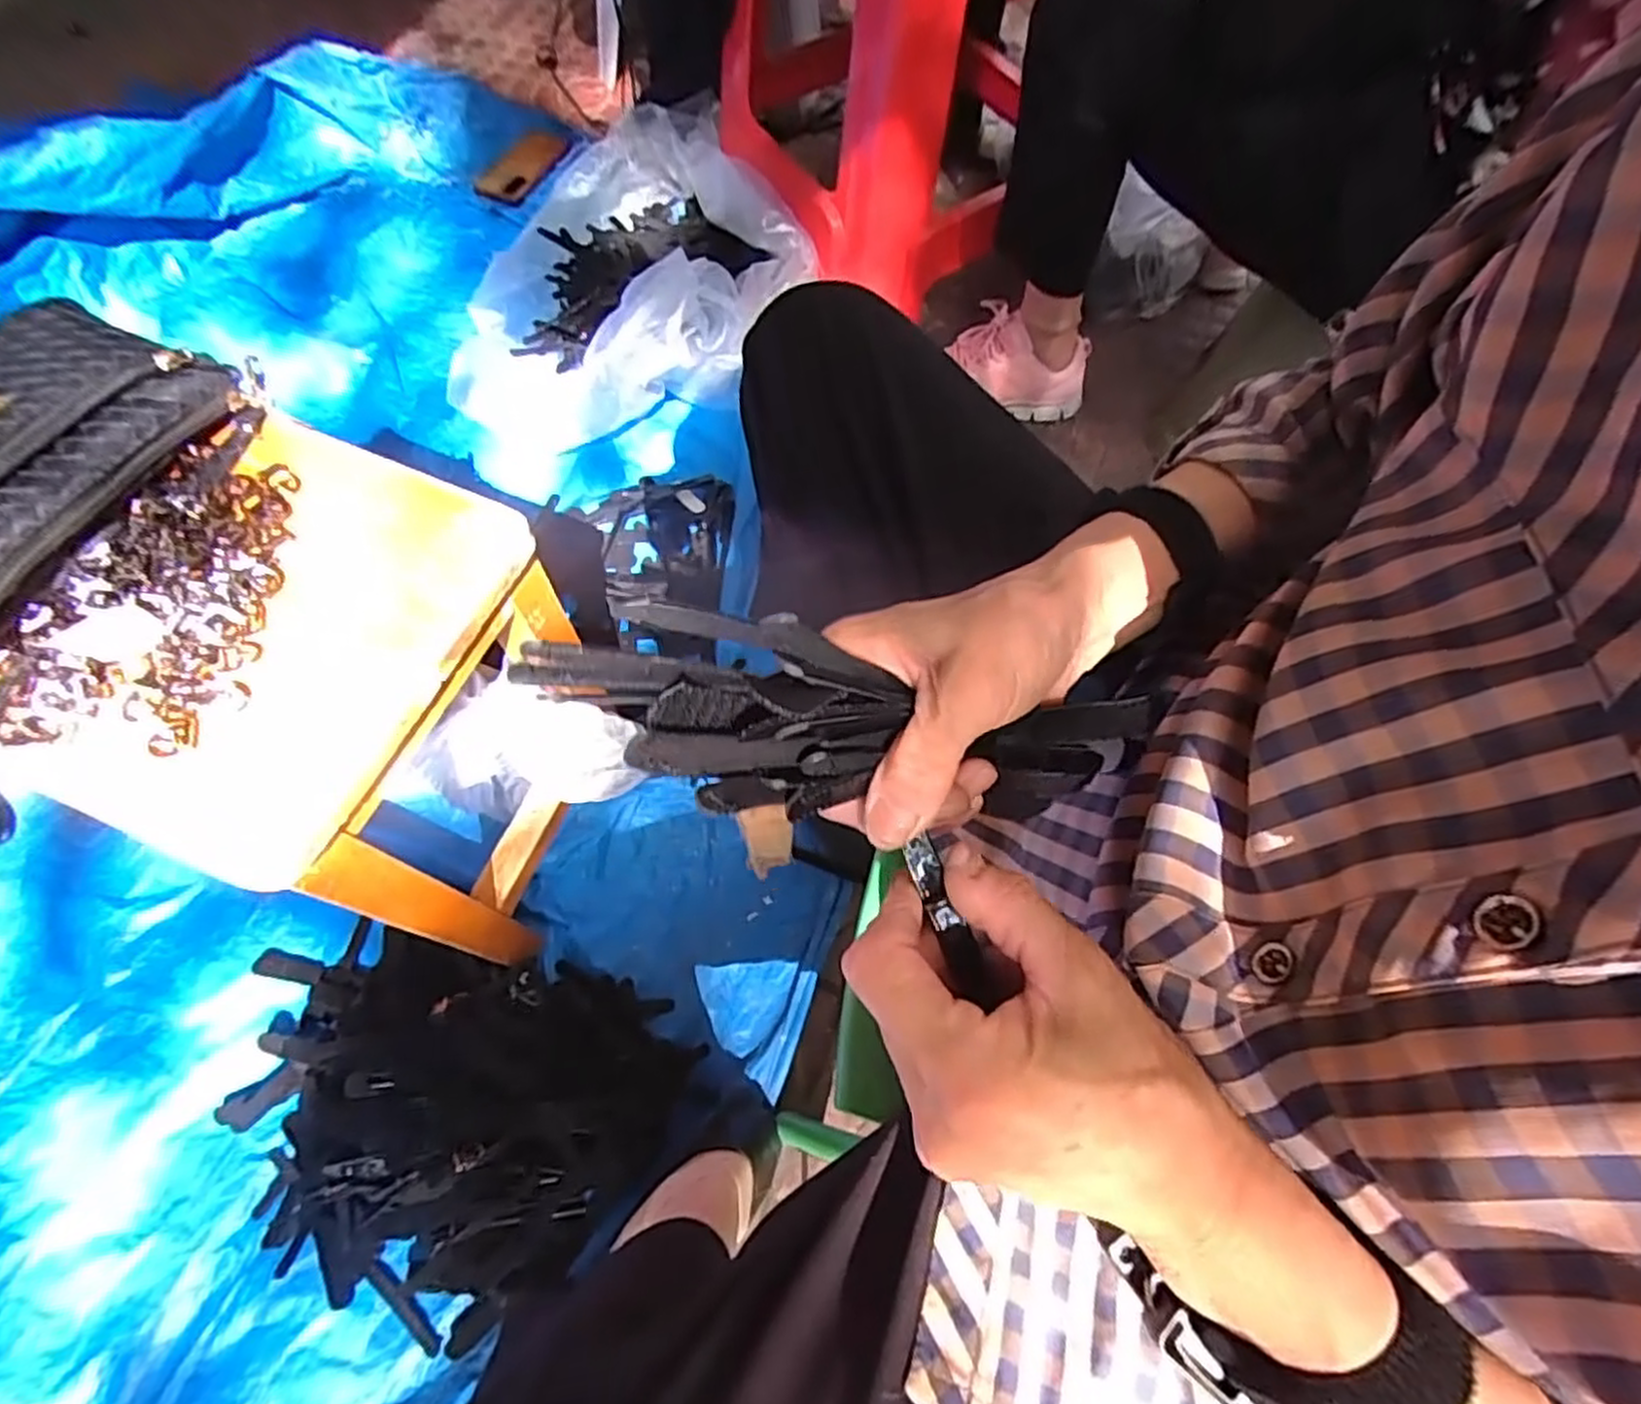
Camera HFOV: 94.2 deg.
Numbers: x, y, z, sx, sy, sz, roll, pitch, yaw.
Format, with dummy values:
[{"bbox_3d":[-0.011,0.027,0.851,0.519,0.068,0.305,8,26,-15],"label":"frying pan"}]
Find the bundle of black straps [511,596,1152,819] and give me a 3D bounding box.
[{"bbox_3d":[0.017,0.006,0.237,0.201,0.028,0.052,8,62,-25],"label":"bundle of black straps"}]

